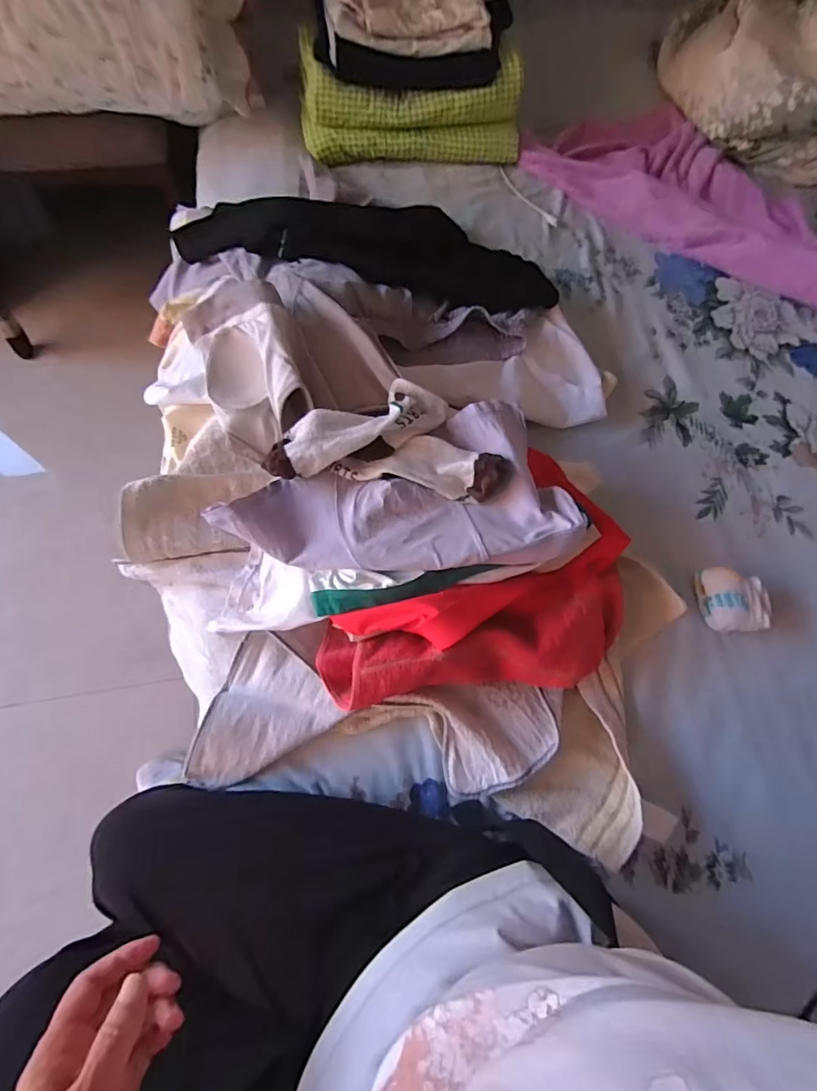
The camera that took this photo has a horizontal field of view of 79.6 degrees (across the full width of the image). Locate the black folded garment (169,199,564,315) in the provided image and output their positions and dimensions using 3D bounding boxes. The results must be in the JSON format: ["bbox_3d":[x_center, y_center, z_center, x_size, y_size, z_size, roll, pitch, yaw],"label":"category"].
[{"bbox_3d":[-0.060,-0.418,0.679,0.527,0.062,0.135,10,69,1],"label":"black folded garment"}]

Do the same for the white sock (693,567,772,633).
[{"bbox_3d":[0.376,0.063,0.568,0.063,0.043,0.074,-1,69,-3],"label":"white sock"}]

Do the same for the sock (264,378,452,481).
[{"bbox_3d":[-0.051,-0.119,0.506,0.195,0.039,0.063,-28,73,-13],"label":"sock"}]

